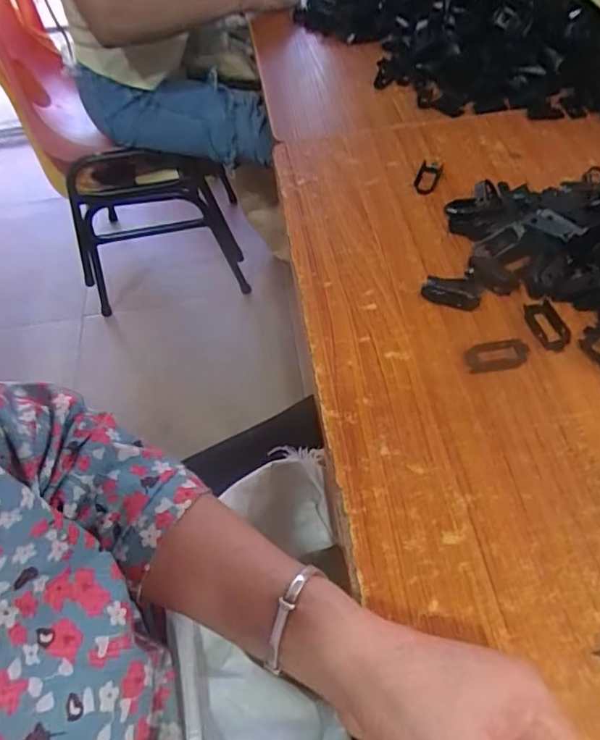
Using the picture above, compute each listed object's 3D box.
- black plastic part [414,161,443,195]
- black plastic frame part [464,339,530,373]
[{"bbox_3d":[0.140,-0.210,0.590,0.022,0.007,0.059,16,56,16],"label":"black plastic part"},{"bbox_3d":[0.163,-0.011,0.450,0.051,0.004,0.028,-6,53,1],"label":"black plastic frame part"}]

